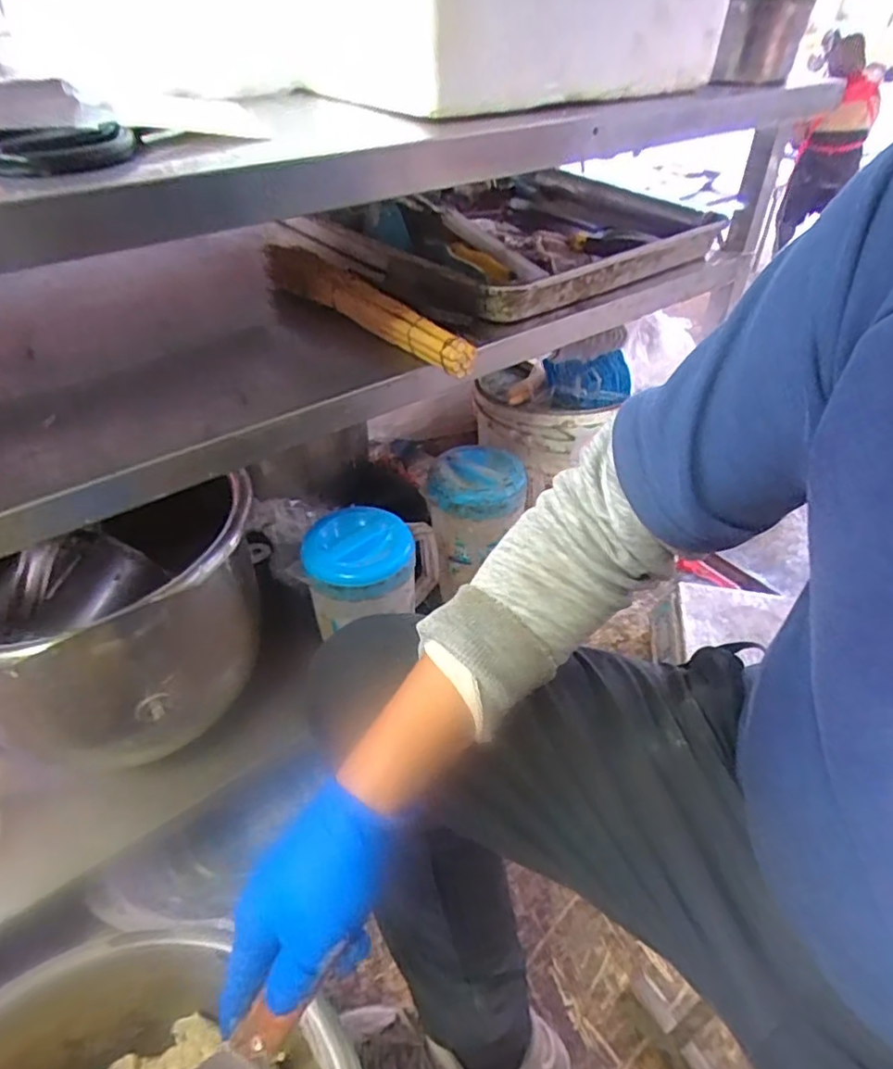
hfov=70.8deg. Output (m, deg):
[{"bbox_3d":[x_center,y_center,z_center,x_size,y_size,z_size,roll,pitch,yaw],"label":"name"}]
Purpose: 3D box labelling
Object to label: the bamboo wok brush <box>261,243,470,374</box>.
[{"bbox_3d":[-0.100,-0.238,0.641,0.060,0.045,0.330,-29,47,-29],"label":"bamboo wok brush"}]

